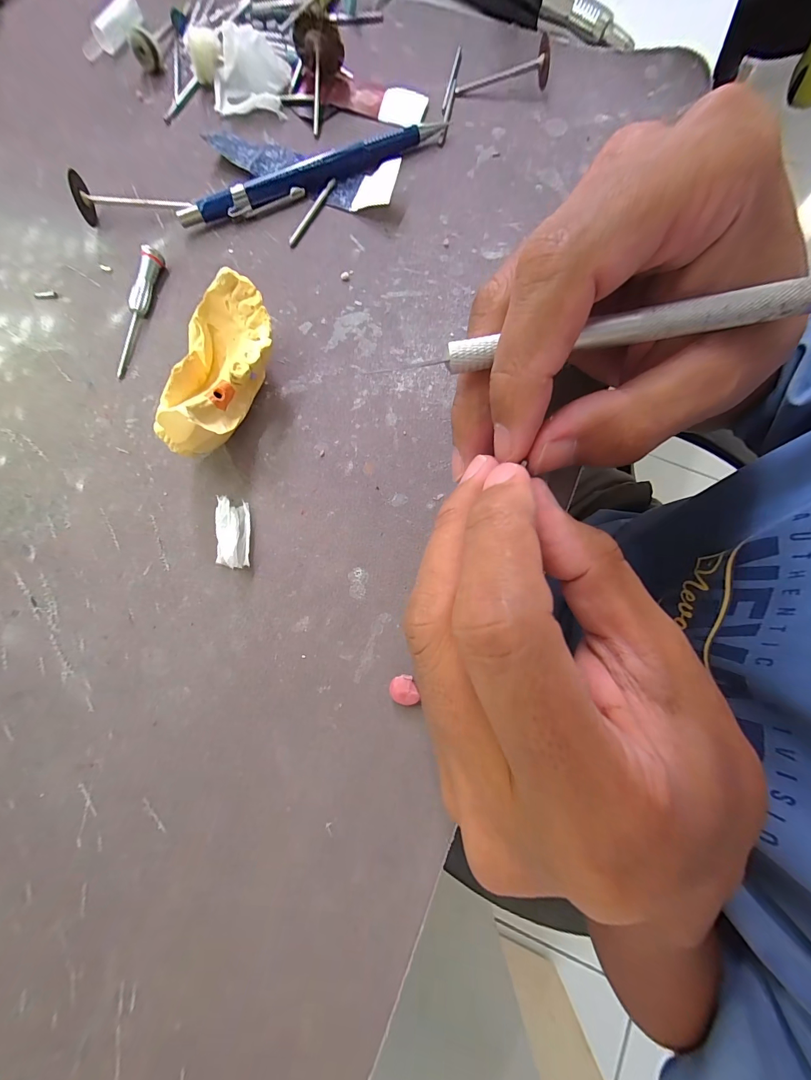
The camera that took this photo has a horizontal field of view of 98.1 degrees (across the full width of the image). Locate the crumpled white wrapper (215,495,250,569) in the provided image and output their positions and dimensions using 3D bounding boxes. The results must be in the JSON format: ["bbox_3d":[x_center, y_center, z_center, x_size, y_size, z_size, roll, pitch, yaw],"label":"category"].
[{"bbox_3d":[-0.066,-0.004,0.135,0.010,0.011,0.028,-8,79,-1],"label":"crumpled white wrapper"}]

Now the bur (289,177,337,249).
[{"bbox_3d":[-0.044,-0.157,0.167,0.005,0.004,0.042,27,80,5],"label":"bur"}]

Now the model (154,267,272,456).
[{"bbox_3d":[-0.067,-0.061,0.135,0.028,0.032,0.066,4,79,1],"label":"model"}]

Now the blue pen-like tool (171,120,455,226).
[{"bbox_3d":[-0.042,-0.174,0.167,0.131,0.010,0.010,-25,80,-4],"label":"blue pen-like tool"}]

